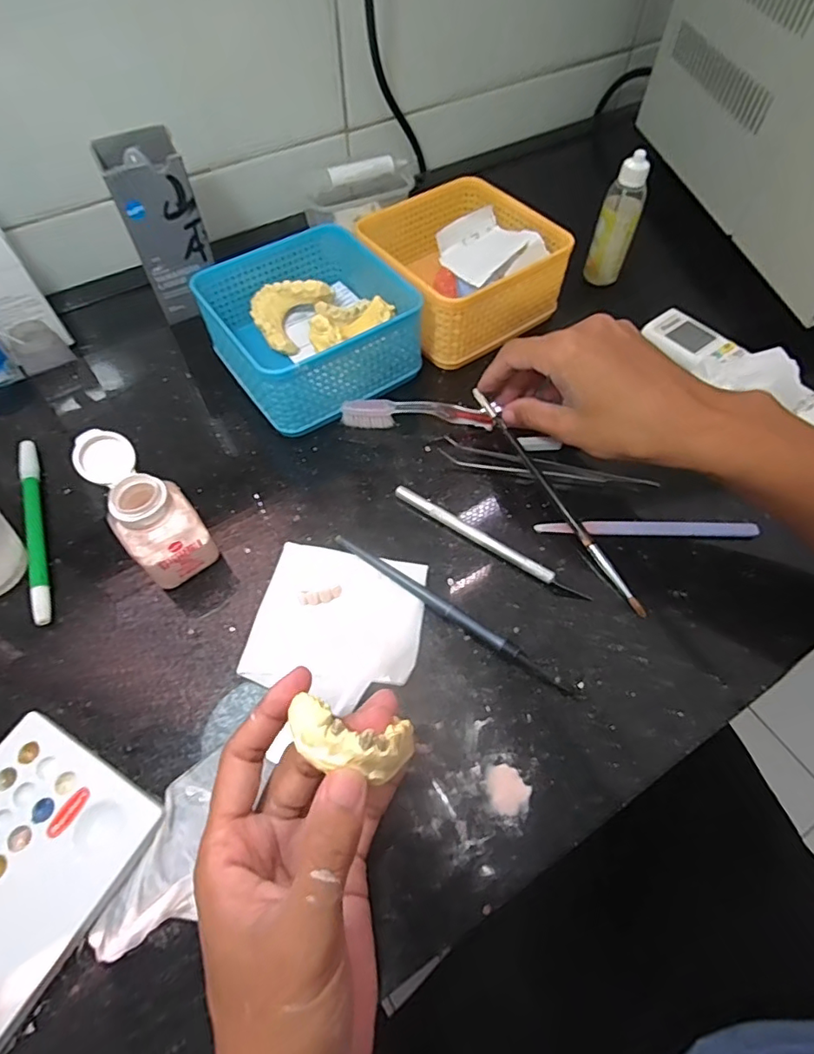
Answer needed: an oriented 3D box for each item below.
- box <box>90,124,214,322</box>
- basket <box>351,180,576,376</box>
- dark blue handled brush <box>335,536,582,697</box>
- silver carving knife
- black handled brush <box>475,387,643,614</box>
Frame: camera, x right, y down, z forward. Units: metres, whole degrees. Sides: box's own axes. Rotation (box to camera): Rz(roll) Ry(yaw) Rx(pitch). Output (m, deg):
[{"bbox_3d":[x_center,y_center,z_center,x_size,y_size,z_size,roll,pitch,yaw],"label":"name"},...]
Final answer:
[{"bbox_3d":[-0.193,-0.237,0.425,0.060,0.114,0.054,-25,62,-16],"label":"box"},{"bbox_3d":[0.040,-0.213,0.445,0.135,0.064,0.135,-33,64,-18],"label":"basket"},{"bbox_3d":[0.024,0.049,0.315,0.165,0.008,0.007,32,63,17],"label":"dark blue handled brush"},{"bbox_3d":[0.051,0.009,0.339,0.137,0.008,0.009,31,63,16],"label":"silver carving knife"},{"bbox_3d":[0.095,-0.023,0.352,0.006,0.006,0.187,-24,67,-16],"label":"black handled brush"}]

